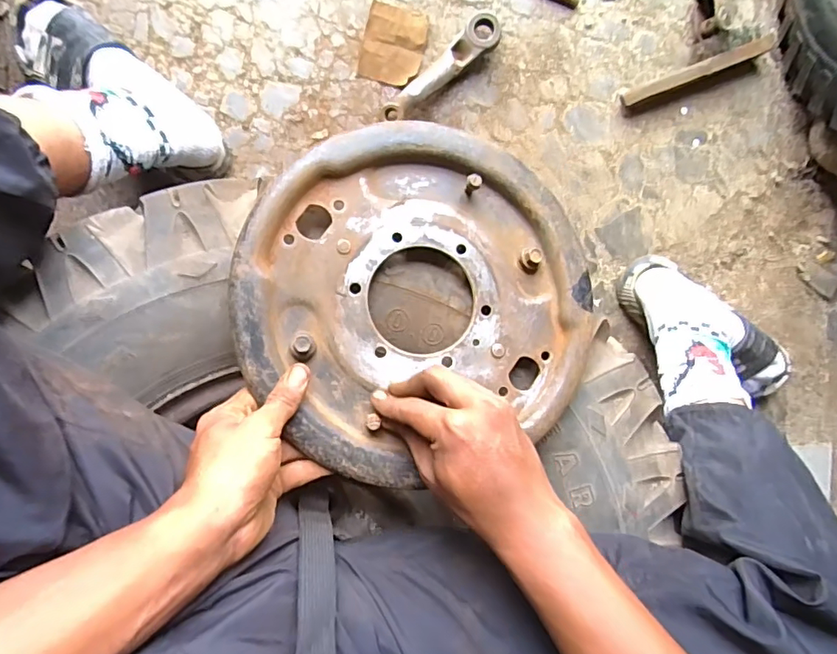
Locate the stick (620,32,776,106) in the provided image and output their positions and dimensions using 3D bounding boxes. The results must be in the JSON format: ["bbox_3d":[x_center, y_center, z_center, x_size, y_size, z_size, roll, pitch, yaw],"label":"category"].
[{"bbox_3d":[0.384,-0.349,0.698,0.237,0.035,0.020,-23,97,-6],"label":"stick"}]

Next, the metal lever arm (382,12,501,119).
[{"bbox_3d":[0.029,-0.328,0.658,0.180,0.039,0.040,-42,98,-3],"label":"metal lever arm"}]

